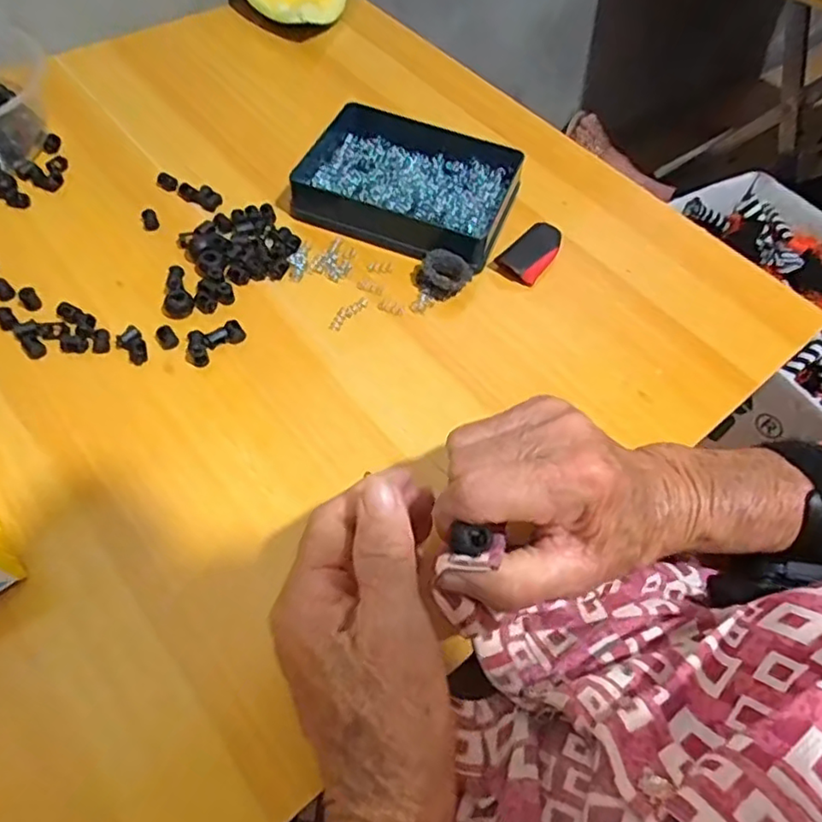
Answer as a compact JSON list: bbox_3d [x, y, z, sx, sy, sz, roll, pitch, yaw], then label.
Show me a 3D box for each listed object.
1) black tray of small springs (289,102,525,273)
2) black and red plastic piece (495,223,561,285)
[{"bbox_3d":[-0.004,-0.166,0.448,0.150,0.030,0.111,21,58,8],"label":"black tray of small springs"},{"bbox_3d":[0.086,-0.112,0.432,0.031,0.012,0.056,36,61,17],"label":"black and red plastic piece"}]

